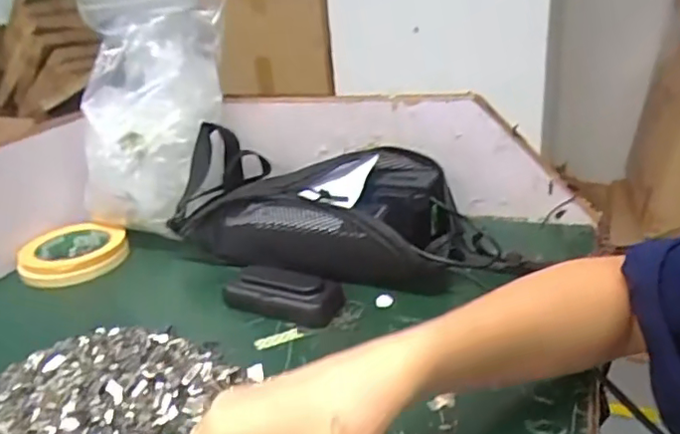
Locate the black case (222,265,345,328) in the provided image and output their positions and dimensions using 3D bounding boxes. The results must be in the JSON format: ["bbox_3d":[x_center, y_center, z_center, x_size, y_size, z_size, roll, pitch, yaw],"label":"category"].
[{"bbox_3d":[-0.050,0.066,0.508,0.099,0.031,0.045,7,27,25],"label":"black case"}]

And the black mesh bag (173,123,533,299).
[{"bbox_3d":[-0.014,-0.005,0.573,0.333,0.092,0.130,8,27,27],"label":"black mesh bag"}]

